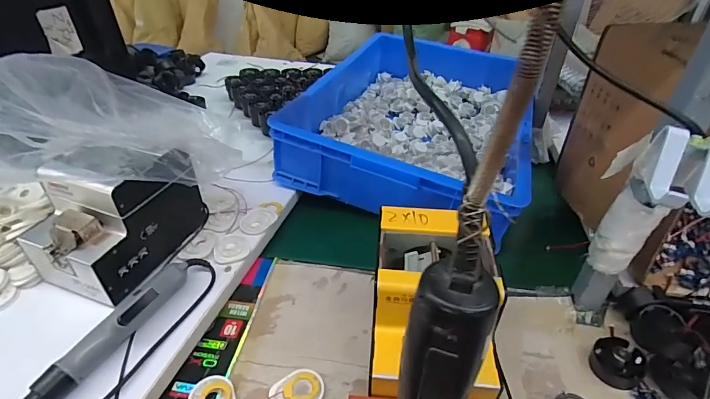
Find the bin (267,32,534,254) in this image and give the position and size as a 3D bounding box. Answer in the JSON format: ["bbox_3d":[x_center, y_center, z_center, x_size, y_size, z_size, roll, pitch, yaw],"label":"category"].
[{"bbox_3d":[0.148,-0.191,0.845,0.410,0.116,0.615,13,39,15],"label":"bin"}]

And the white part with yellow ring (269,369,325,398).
[{"bbox_3d":[-0.066,0.216,0.446,0.057,0.008,0.053,-28,46,-32],"label":"white part with yellow ring"}]

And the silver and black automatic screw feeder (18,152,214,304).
[{"bbox_3d":[-0.311,0.013,0.527,0.144,0.152,0.183,15,40,17],"label":"silver and black automatic screw feeder"}]

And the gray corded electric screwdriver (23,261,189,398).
[{"bbox_3d":[-0.281,0.154,0.445,0.030,0.045,0.231,20,41,23],"label":"gray corded electric screwdriver"}]

